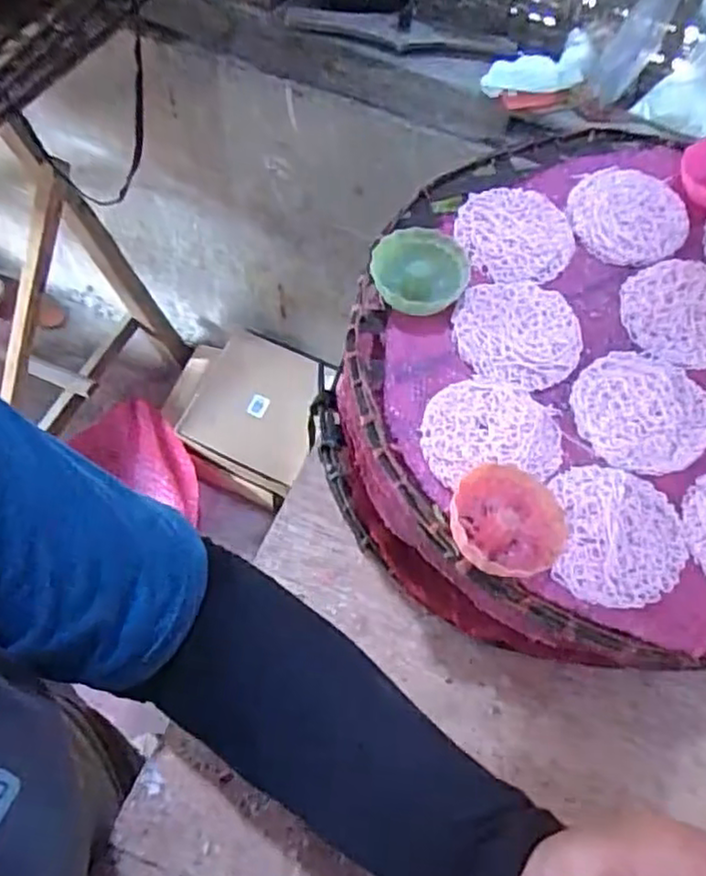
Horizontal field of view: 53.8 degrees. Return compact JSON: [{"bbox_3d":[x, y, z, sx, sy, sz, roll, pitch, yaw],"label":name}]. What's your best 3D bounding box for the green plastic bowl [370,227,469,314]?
[{"bbox_3d":[0.042,-0.107,0.447,0.059,0.022,0.061,2,60,-3],"label":"green plastic bowl"}]

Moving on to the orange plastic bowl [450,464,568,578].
[{"bbox_3d":[0.080,0.045,0.362,0.059,0.026,0.060,2,60,-3],"label":"orange plastic bowl"}]

